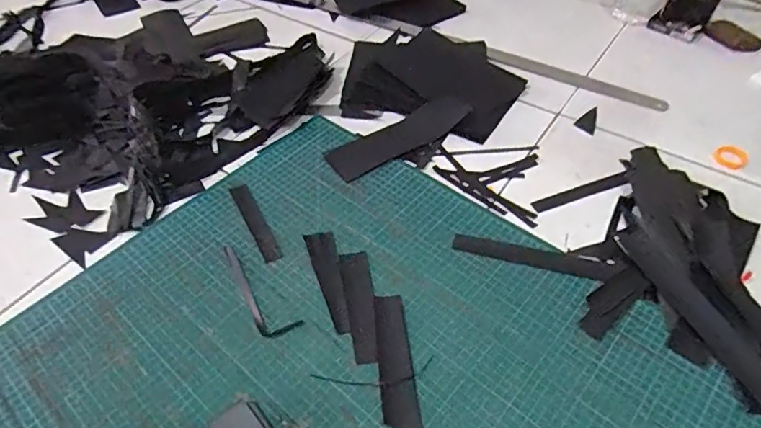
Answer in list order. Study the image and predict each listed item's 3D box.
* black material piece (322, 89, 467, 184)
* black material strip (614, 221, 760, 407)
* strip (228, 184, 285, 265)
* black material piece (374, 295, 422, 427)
[{"bbox_3d":[0.037,-0.123,0.793,0.249,0.006,0.069,-29,57,-19],"label":"black material piece"},{"bbox_3d":[0.362,0.109,0.582,0.046,0.005,0.248,-17,51,-13],"label":"black material strip"},{"bbox_3d":[-0.167,0.010,0.684,0.025,0.004,0.150,-24,53,-18],"label":"strip"},{"bbox_3d":[0.016,0.158,0.548,0.036,0.004,0.164,-5,49,-2],"label":"black material piece"}]

